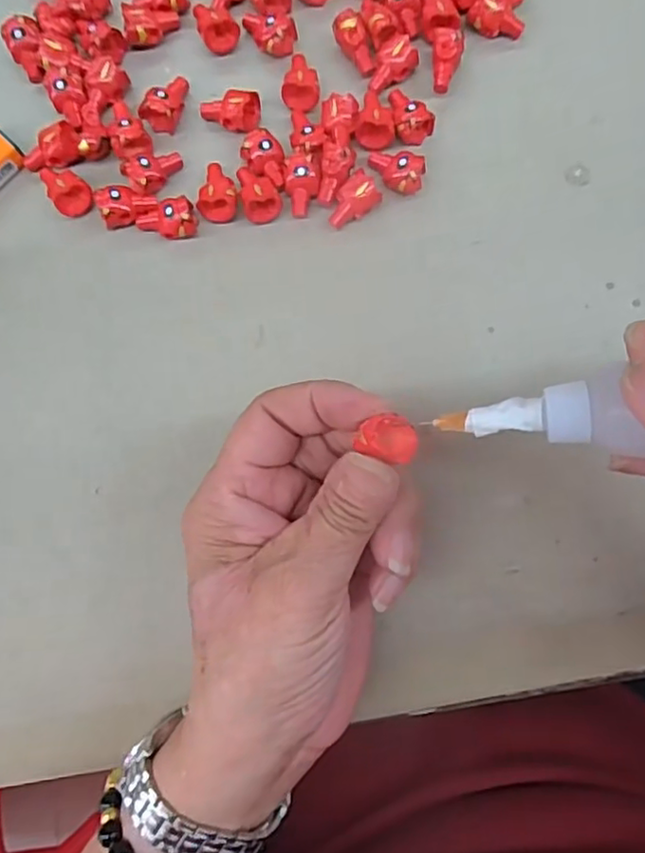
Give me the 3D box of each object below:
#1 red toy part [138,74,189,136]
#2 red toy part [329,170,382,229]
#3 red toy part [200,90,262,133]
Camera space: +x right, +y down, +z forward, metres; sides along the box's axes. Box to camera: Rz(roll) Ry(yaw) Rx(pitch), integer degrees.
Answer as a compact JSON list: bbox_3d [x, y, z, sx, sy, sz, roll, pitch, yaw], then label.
[{"bbox_3d":[-0.069,-0.147,0.270,0.012,0.016,0.025,28,85,4],"label":"red toy part"},{"bbox_3d":[0.013,-0.099,0.264,0.024,0.013,0.015,-43,85,-4],"label":"red toy part"},{"bbox_3d":[-0.042,-0.142,0.272,0.025,0.015,0.018,14,84,2],"label":"red toy part"}]

